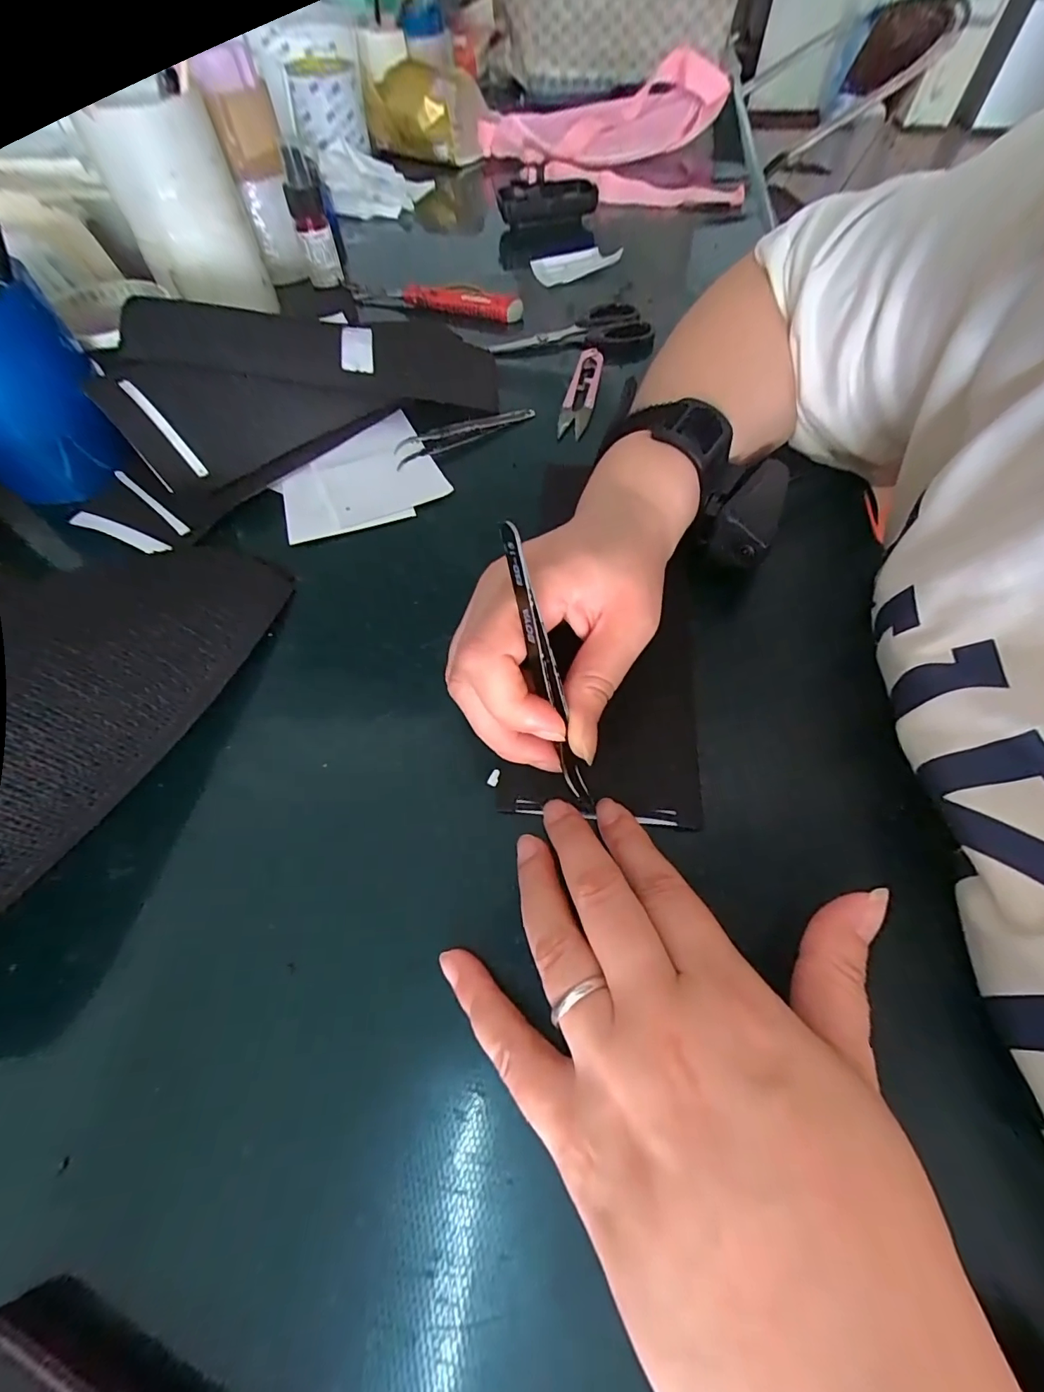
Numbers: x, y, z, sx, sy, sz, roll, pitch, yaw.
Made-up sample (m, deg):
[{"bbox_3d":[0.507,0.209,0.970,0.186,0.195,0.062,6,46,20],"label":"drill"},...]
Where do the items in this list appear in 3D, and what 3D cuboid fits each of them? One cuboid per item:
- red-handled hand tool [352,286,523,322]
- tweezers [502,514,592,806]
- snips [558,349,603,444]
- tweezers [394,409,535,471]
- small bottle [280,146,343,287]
[{"bbox_3d":[-0.082,-0.375,0.456,0.173,0.021,0.026,14,61,9],"label":"red-handled hand tool"},{"bbox_3d":[0.010,-0.005,0.178,0.010,0.113,0.006,-22,25,-12],"label":"tweezers"},{"bbox_3d":[0.046,-0.232,0.368,0.022,0.013,0.095,11,60,7],"label":"snips"},{"bbox_3d":[-0.040,-0.188,0.343,0.107,0.011,0.014,-29,63,-15],"label":"tweezers"},{"bbox_3d":[-0.195,-0.439,0.449,0.031,0.091,0.027,-21,61,-11],"label":"small bottle"}]

